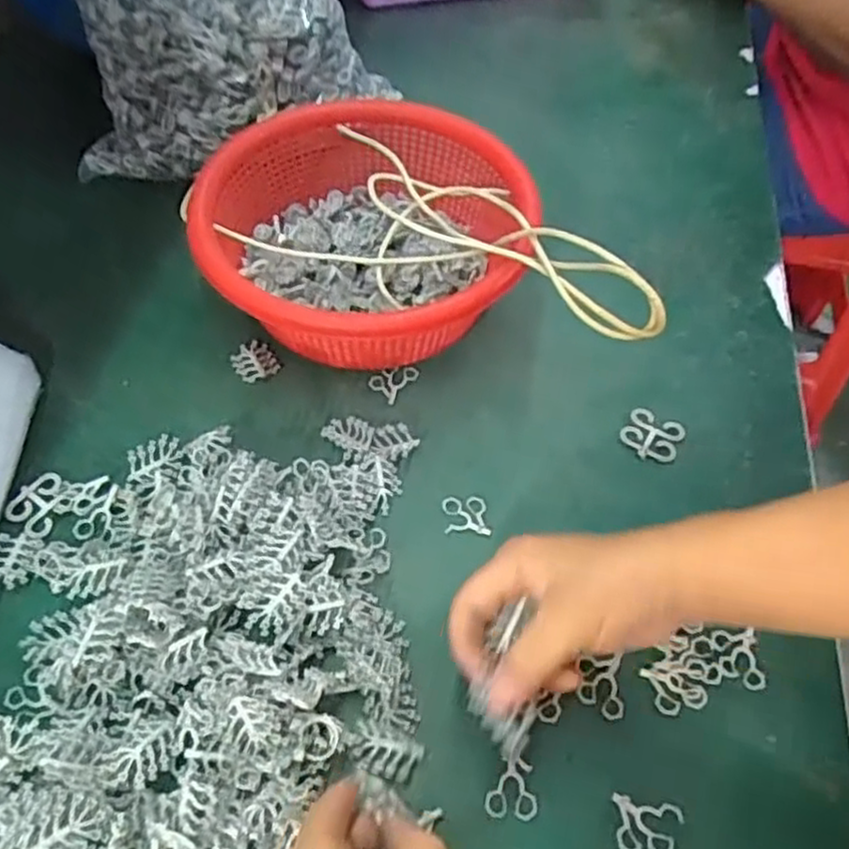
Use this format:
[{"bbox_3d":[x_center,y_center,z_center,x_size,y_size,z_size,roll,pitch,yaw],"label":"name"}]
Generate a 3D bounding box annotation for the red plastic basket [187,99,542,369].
[{"bbox_3d":[-0.037,-0.129,0.515,0.217,0.103,0.219,1,56,-1],"label":"red plastic basket"}]

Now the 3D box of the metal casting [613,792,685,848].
[{"bbox_3d":[0.109,0.196,0.356,0.033,0.004,0.025,10,56,5],"label":"metal casting"}]

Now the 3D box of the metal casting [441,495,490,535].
[{"bbox_3d":[0.026,0.055,0.451,0.028,0.004,0.026,-2,56,-3],"label":"metal casting"}]

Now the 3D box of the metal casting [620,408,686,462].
[{"bbox_3d":[0.153,0.007,0.491,0.037,0.004,0.034,27,59,15],"label":"metal casting"}]

